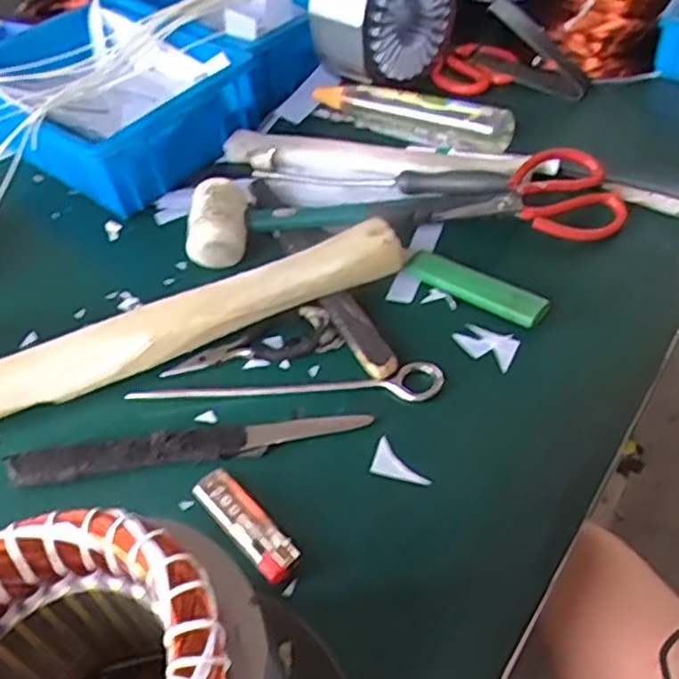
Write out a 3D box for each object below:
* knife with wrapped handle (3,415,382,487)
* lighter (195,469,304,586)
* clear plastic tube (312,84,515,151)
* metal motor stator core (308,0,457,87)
[{"bbox_3d":[-0.101,0.072,0.485,0.241,0.012,0.024,-8,46,-1],"label":"knife with wrapped handle"},{"bbox_3d":[-0.059,0.113,0.443,0.026,0.007,0.089,-36,52,-24],"label":"lighter"},{"bbox_3d":[0.067,-0.232,0.718,0.223,0.030,0.029,21,52,24],"label":"clear plastic tube"},{"bbox_3d":[0.045,-0.349,0.749,0.087,0.150,0.144,29,56,30],"label":"metal motor stator core"}]

